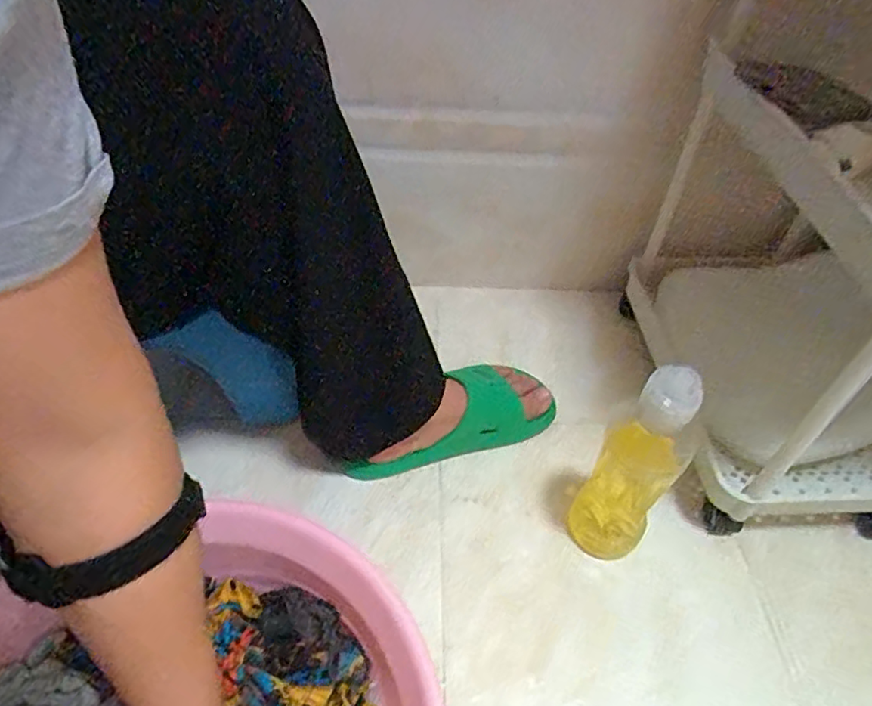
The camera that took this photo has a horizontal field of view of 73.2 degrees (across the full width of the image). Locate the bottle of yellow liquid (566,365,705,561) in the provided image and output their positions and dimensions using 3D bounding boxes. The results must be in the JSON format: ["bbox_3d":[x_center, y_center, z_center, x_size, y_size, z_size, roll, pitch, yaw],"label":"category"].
[{"bbox_3d":[0.170,0.097,0.510,0.070,0.232,0.060,24,51,20],"label":"bottle of yellow liquid"}]

